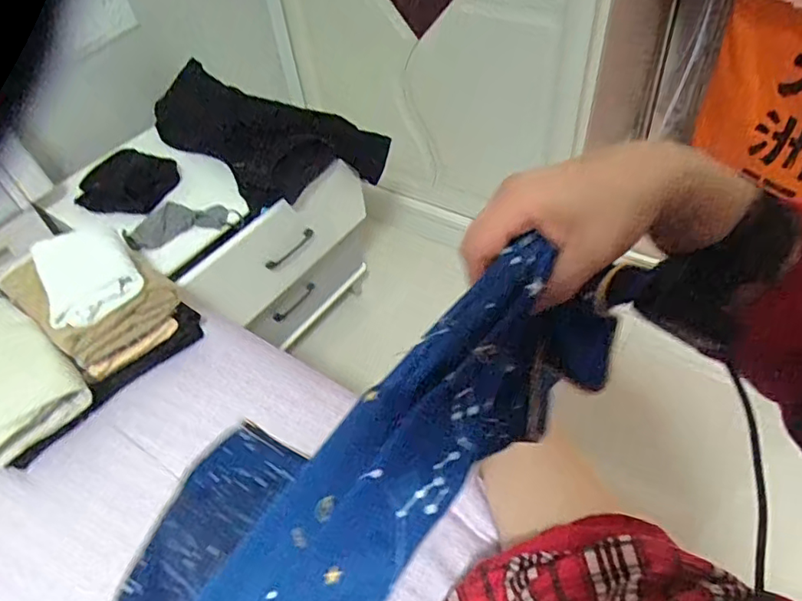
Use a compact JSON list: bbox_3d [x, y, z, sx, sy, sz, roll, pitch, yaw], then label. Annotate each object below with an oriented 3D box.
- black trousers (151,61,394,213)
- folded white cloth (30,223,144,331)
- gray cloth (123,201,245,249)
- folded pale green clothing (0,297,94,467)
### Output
[{"bbox_3d":[-0.293,-0.338,1.182,0.512,0.155,0.208,23,54,24],"label":"black trousers"},{"bbox_3d":[-0.444,-0.040,0.793,0.121,0.030,0.200,-30,52,-20],"label":"folded white cloth"},{"bbox_3d":[-0.384,-0.140,0.991,0.194,0.019,0.091,-16,48,-9],"label":"gray cloth"},{"bbox_3d":[-0.527,0.094,0.728,0.226,0.068,0.145,30,57,28],"label":"folded pale green clothing"}]

